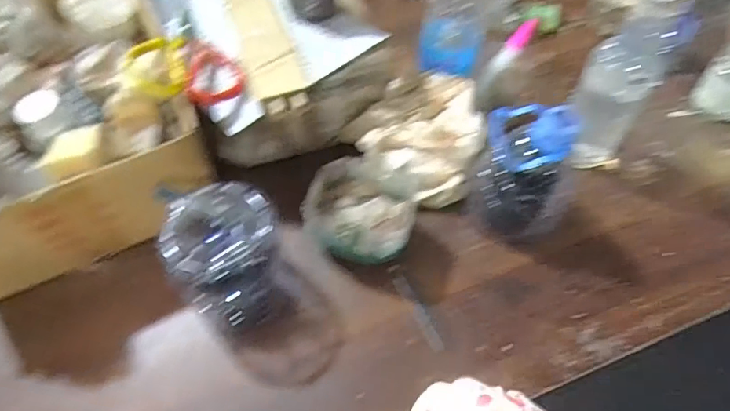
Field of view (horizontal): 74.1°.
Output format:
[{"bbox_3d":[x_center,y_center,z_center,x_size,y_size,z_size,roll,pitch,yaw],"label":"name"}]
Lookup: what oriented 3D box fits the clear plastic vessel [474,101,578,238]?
[{"bbox_3d":[0.158,-0.036,0.478,0.071,0.146,0.078,-6,55,-4],"label":"clear plastic vessel"}]

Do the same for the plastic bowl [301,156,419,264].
[{"bbox_3d":[0.004,0.002,0.503,0.108,0.068,0.111,0,55,0],"label":"plastic bowl"}]

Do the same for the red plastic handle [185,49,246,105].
[{"bbox_3d":[-0.155,-0.136,0.496,0.056,0.019,0.072,-14,56,-9],"label":"red plastic handle"}]

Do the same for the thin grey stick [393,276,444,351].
[{"bbox_3d":[0.054,0.103,0.473,0.013,0.004,0.081,-23,58,-15],"label":"thin grey stick"}]

